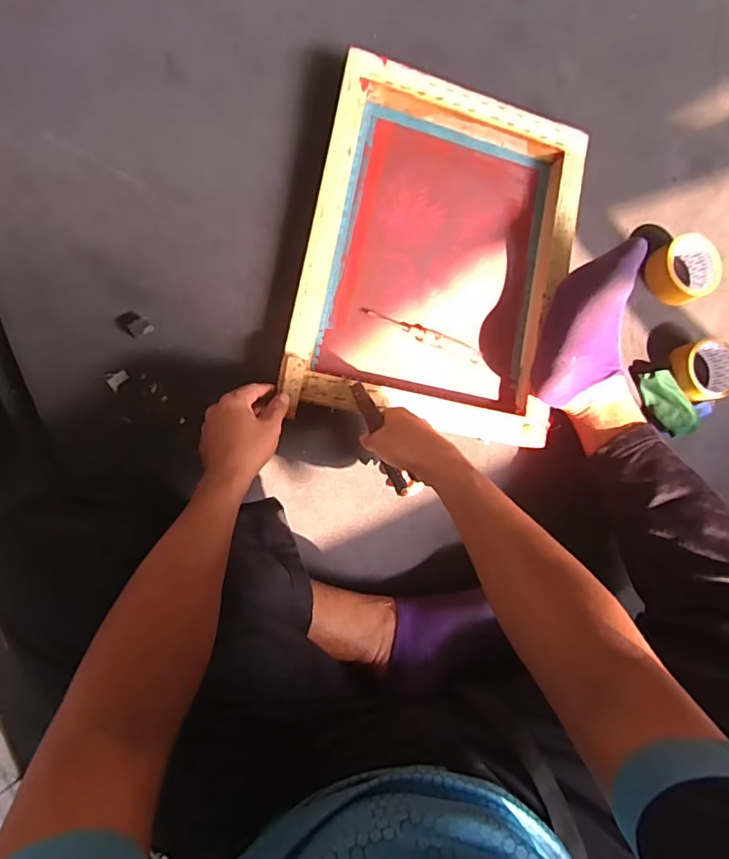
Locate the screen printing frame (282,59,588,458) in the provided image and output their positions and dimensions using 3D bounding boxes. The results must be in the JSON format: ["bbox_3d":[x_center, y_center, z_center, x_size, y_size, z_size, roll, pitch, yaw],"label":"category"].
[{"bbox_3d":[0.105,-0.231,0.678,0.348,0.056,0.452,12,85,-7],"label":"screen printing frame"}]

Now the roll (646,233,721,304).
[{"bbox_3d":[0.490,-0.246,0.761,0.090,0.054,0.090,1,85,-12],"label":"roll"}]

